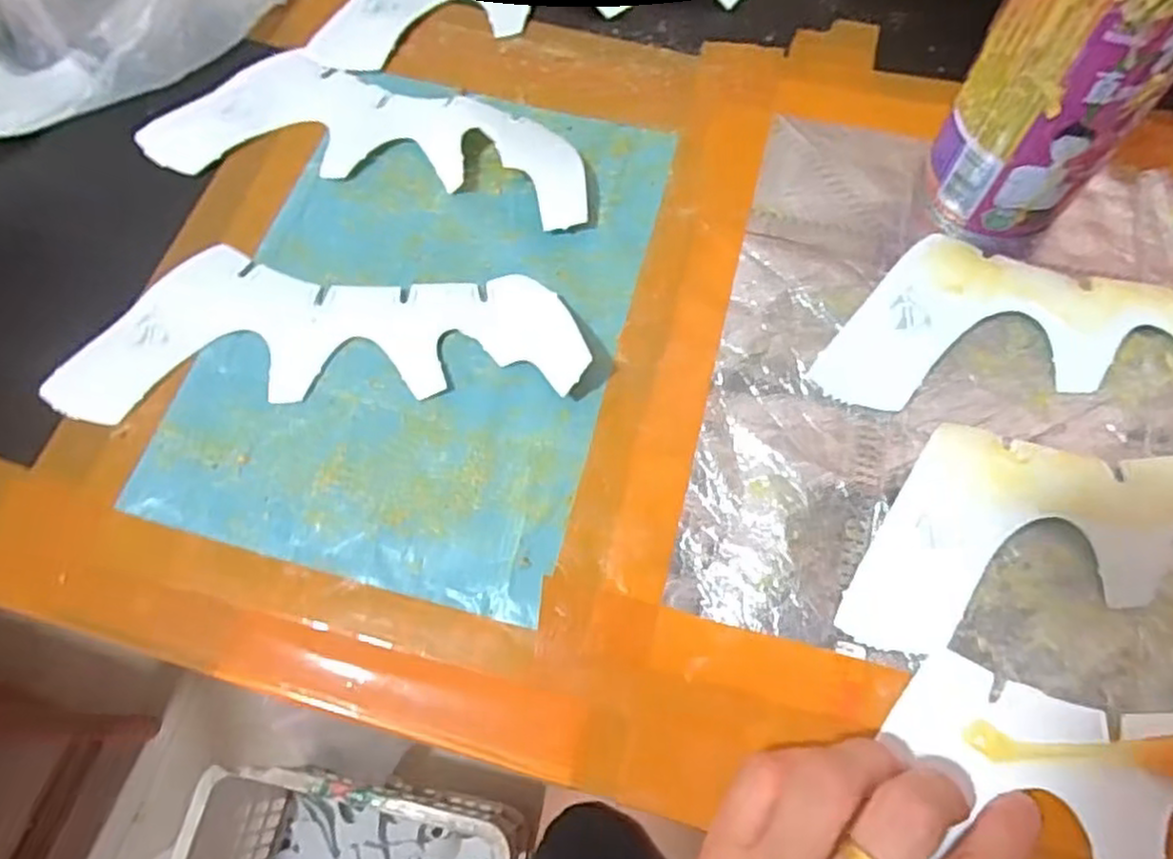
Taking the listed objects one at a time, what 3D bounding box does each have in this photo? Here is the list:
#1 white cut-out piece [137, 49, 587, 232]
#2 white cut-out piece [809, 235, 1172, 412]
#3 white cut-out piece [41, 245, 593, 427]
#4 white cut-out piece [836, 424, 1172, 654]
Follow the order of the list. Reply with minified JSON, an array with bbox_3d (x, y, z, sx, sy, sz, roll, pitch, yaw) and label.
[{"bbox_3d":[-0.097,-0.142,0.344,0.204,0.013,0.074,11,69,6],"label":"white cut-out piece"},{"bbox_3d":[0.213,-0.044,0.299,0.229,0.009,0.072,1,80,4],"label":"white cut-out piece"},{"bbox_3d":[-0.106,-0.045,0.301,0.203,0.016,0.072,-2,67,-3],"label":"white cut-out piece"},{"bbox_3d":[0.206,0.031,0.268,0.228,0.009,0.073,-6,79,0],"label":"white cut-out piece"}]

